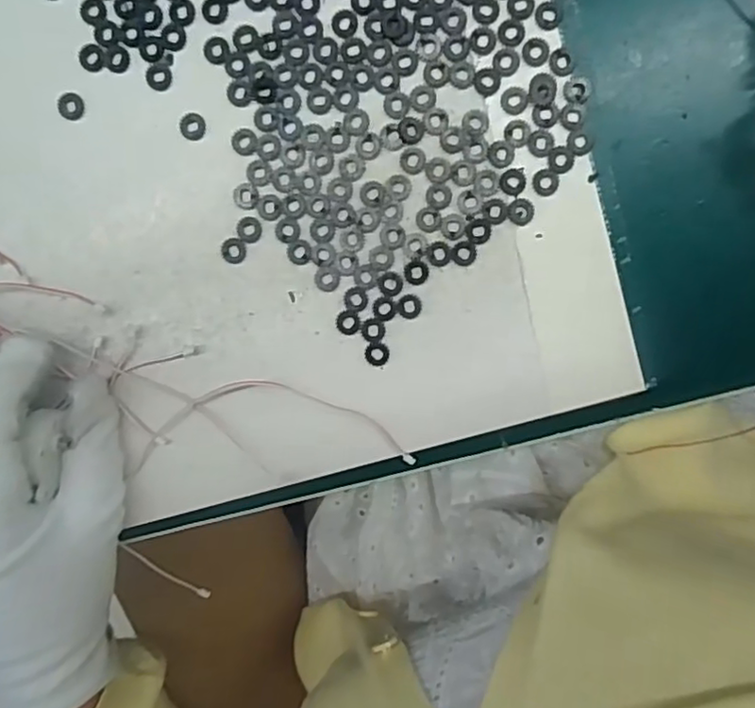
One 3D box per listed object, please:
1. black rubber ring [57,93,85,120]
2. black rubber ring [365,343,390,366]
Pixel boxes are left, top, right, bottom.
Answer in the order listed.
[{"bbox_3d":[-0.127,-0.102,0.266,0.010,0.004,0.010,1,99,3],"label":"black rubber ring"},{"bbox_3d":[0.000,0.000,0.272,0.010,0.004,0.010,1,99,3],"label":"black rubber ring"}]

